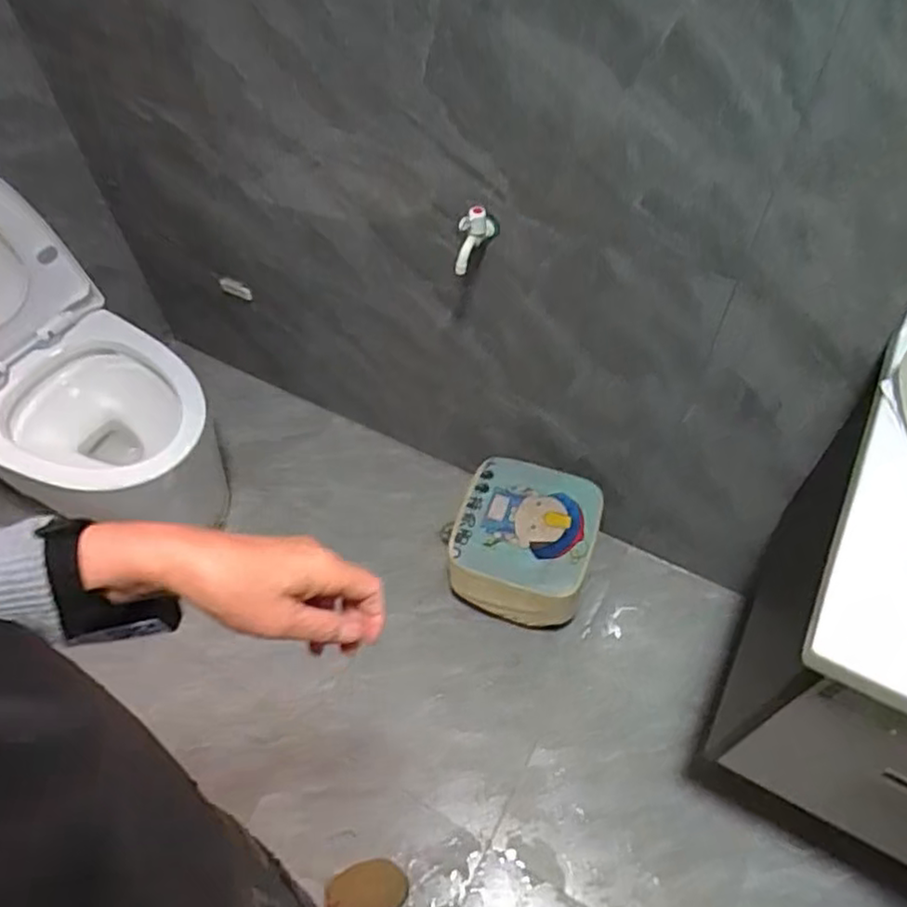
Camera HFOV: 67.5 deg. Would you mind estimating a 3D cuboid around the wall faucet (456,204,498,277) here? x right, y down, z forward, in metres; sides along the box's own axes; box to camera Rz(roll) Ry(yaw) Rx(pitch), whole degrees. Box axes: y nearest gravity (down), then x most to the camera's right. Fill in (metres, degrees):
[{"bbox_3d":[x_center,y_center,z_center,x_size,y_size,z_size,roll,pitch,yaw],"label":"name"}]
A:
[{"bbox_3d":[0.039,-0.347,1.100,0.061,0.108,0.063,5,56,6],"label":"wall faucet"}]

